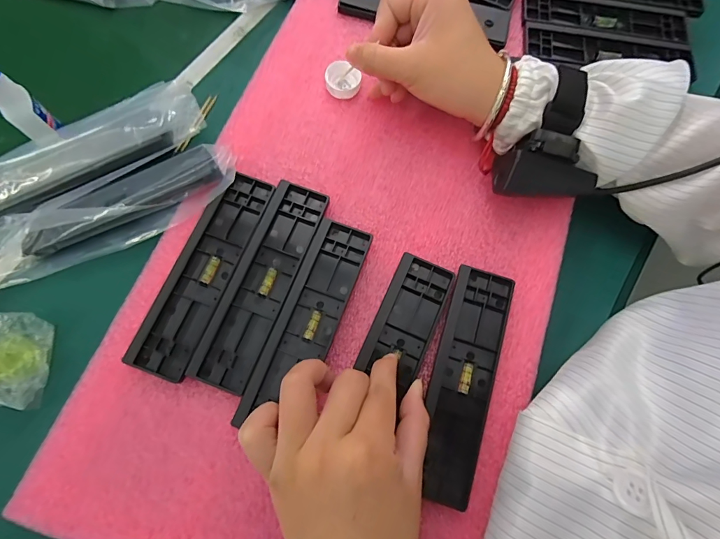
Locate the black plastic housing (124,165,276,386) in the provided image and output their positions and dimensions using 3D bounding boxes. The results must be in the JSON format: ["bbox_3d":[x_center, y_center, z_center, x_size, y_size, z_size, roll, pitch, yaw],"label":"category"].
[{"bbox_3d":[-0.115,-0.001,0.287,0.042,0.009,0.157,20,73,5],"label":"black plastic housing"}]

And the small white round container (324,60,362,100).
[{"bbox_3d":[-0.015,-0.164,0.336,0.028,0.016,0.027,0,73,-1],"label":"small white round container"}]

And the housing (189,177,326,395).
[{"bbox_3d":[-0.072,0.007,0.287,0.042,0.006,0.158,20,73,5],"label":"housing"}]

